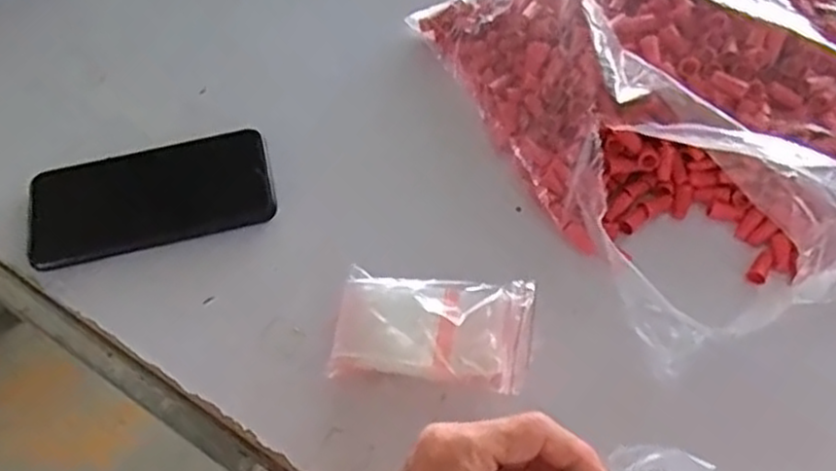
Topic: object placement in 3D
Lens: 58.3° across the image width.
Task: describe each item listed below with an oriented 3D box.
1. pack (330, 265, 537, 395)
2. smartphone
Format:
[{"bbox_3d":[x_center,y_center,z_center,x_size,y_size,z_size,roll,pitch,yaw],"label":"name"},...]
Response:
[{"bbox_3d":[0.009,0.052,0.436,0.110,0.023,0.064,6,59,7],"label":"pack"},{"bbox_3d":[-0.179,-0.024,0.500,0.162,0.013,0.075,-12,59,-4],"label":"smartphone"}]

